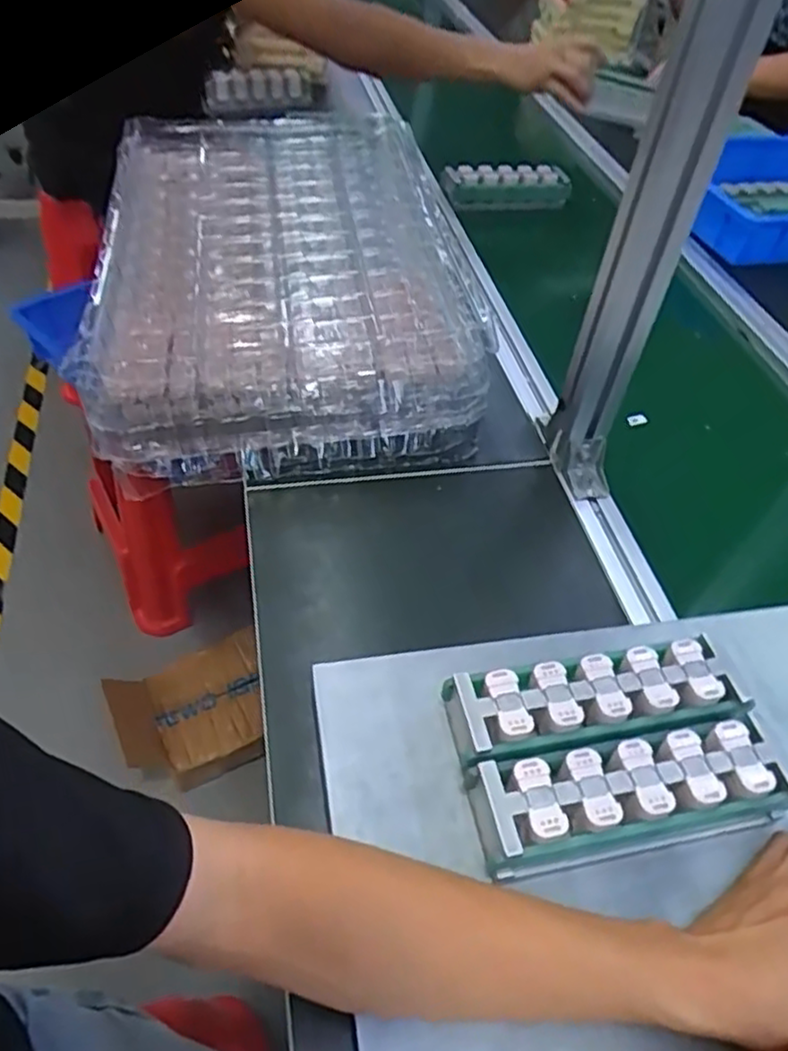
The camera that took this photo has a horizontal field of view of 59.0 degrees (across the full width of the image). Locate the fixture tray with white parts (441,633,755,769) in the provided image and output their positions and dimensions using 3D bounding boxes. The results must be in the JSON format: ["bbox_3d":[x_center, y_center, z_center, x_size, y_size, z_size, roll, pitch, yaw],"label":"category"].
[{"bbox_3d":[0.128,0.121,0.459,0.185,0.052,0.055,-6,49,-12],"label":"fixture tray with white parts"}]

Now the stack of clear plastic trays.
[{"bbox_3d":[-0.123,-0.283,0.779,0.348,0.123,0.555,-3,49,-9],"label":"stack of clear plastic trays"}]

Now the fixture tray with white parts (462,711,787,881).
[{"bbox_3d":[0.140,0.163,0.424,0.187,0.051,0.058,-6,49,-12],"label":"fixture tray with white parts"}]

